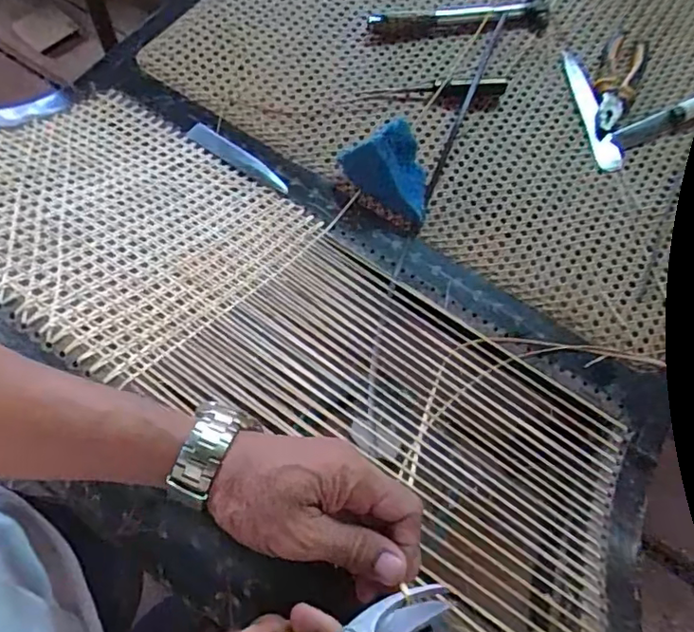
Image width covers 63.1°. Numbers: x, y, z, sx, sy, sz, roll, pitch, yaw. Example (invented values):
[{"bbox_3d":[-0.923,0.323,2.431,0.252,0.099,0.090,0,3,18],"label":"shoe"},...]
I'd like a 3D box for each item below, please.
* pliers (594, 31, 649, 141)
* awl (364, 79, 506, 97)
[{"bbox_3d":[0.331,-0.284,0.692,0.051,0.009,0.168,23,70,7],"label":"pliers"},{"bbox_3d":[0.107,-0.272,0.679,0.167,0.011,0.024,-1,69,-3],"label":"awl"}]

